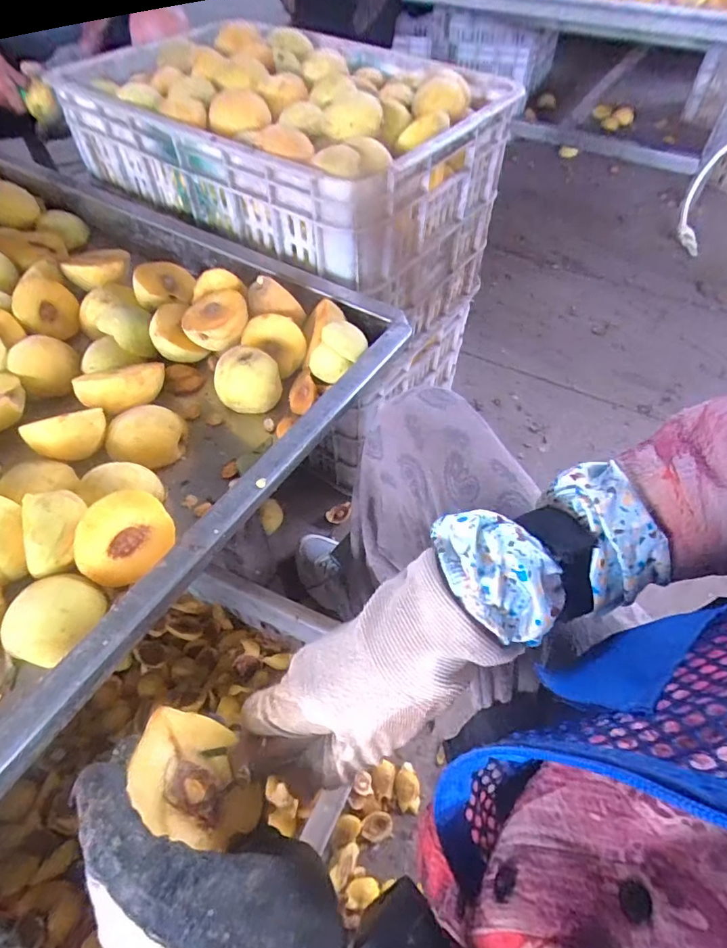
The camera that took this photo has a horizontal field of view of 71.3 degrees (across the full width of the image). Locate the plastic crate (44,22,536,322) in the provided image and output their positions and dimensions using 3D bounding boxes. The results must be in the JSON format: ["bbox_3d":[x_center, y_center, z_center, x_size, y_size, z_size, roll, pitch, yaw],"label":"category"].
[{"bbox_3d":[-0.072,-0.398,0.695,0.438,0.254,0.357,35,61,22],"label":"plastic crate"}]

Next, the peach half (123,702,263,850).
[{"bbox_3d":[-0.090,0.162,0.272,0.068,0.030,0.053,24,43,-20],"label":"peach half"}]

